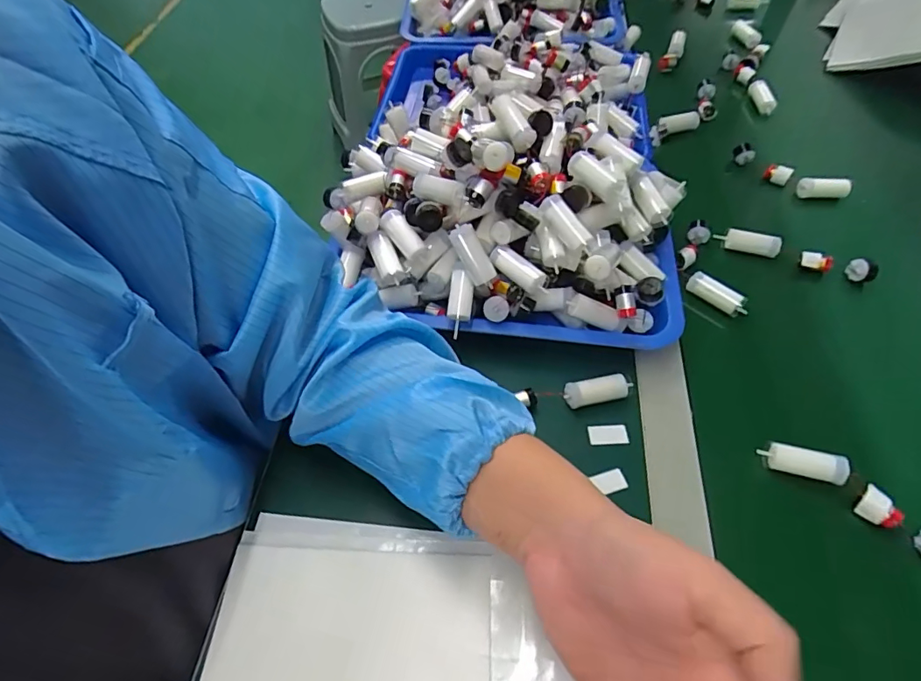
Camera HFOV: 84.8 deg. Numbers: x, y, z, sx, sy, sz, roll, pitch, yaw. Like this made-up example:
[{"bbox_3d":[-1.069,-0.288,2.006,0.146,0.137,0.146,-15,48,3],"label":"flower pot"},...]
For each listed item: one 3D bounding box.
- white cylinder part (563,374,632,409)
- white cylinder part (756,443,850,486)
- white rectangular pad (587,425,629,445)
[{"bbox_3d":[0.113,0.042,0.416,0.053,0.018,0.018,-10,55,-6],"label":"white cylinder part"},{"bbox_3d":[0.258,0.091,0.380,0.057,0.015,0.017,10,53,26],"label":"white cylinder part"},{"bbox_3d":[0.118,0.076,0.404,0.031,0.004,0.016,-3,68,2],"label":"white rectangular pad"}]

